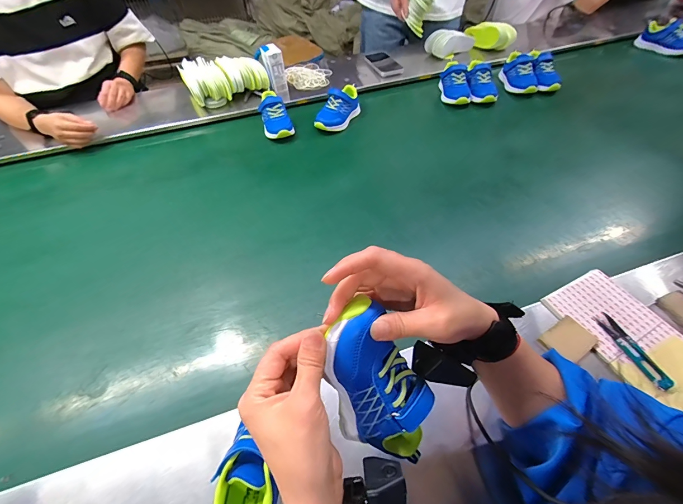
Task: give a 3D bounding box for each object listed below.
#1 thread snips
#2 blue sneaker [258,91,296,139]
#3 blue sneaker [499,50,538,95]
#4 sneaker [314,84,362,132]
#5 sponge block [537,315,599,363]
[{"bbox_3d":[0.392,0.130,0.428,0.027,0.010,0.105,-13,52,-9],"label":"thread snips"},{"bbox_3d":[-0.179,-0.365,0.849,0.076,0.078,0.159,-17,52,-12],"label":"blue sneaker"},{"bbox_3d":[0.535,-0.538,0.971,0.078,0.086,0.157,2,51,3],"label":"blue sneaker"},{"bbox_3d":[-0.009,-0.390,0.858,0.074,0.083,0.148,19,54,16],"label":"sneaker"},{"bbox_3d":[0.318,0.122,0.446,0.064,0.011,0.049,-28,55,-20],"label":"sponge block"}]

